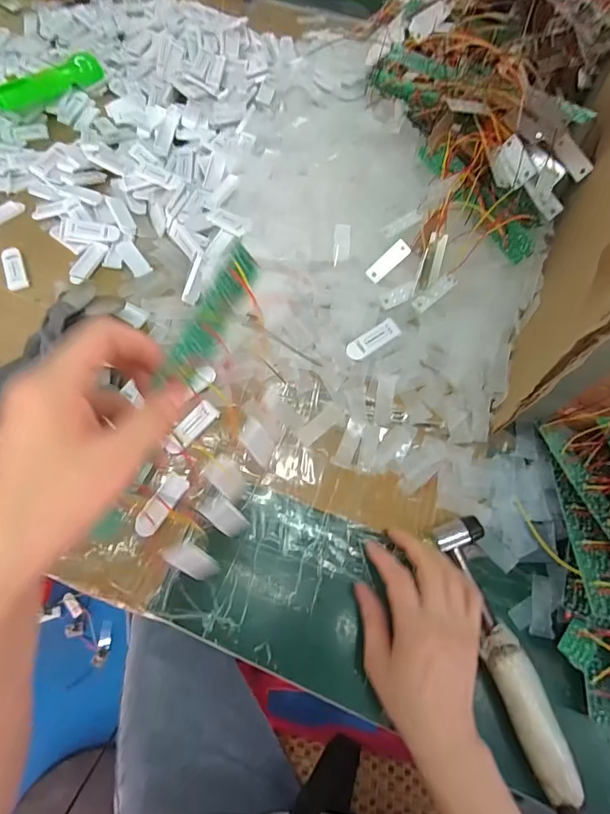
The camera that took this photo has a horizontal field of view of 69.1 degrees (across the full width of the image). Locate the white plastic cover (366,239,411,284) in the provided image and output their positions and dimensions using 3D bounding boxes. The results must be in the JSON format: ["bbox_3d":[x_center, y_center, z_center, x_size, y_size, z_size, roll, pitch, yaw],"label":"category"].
[{"bbox_3d":[0.083,-0.146,0.445,0.048,0.004,0.017,-42,71,11],"label":"white plastic cover"}]

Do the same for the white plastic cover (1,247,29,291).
[{"bbox_3d":[-0.329,-0.159,0.502,0.021,0.005,0.062,-19,67,-11],"label":"white plastic cover"}]

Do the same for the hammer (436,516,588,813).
[{"bbox_3d":[0.167,0.205,0.344,0.051,0.026,0.233,-17,67,-11],"label":"hammer"}]

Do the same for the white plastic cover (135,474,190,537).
[{"bbox_3d":[-0.127,0.087,0.393,0.021,0.005,0.059,32,67,12],"label":"white plastic cover"}]

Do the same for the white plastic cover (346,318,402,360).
[{"bbox_3d":[0.068,-0.066,0.440,0.056,0.004,0.020,-32,70,-3],"label":"white plastic cover"}]

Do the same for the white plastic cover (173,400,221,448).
[{"bbox_3d":[-0.103,0.015,0.418,0.021,0.006,0.045,46,75,-4],"label":"white plastic cover"}]

